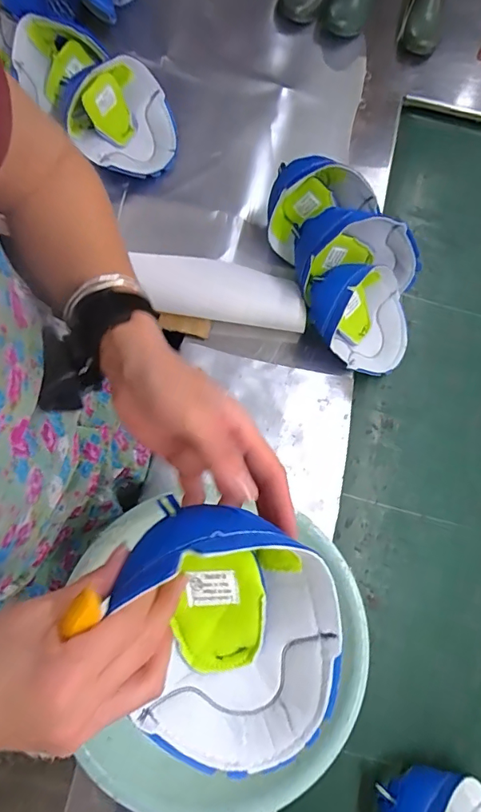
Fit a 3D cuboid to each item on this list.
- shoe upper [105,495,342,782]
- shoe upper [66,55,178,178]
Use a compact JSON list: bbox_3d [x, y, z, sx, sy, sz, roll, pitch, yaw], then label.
[{"bbox_3d":[-0.007,0.146,0.287,0.133,0.084,0.155,10,78,1],"label":"shoe upper"},{"bbox_3d":[-0.157,-0.389,0.631,0.139,0.058,0.147,5,95,-42],"label":"shoe upper"}]

